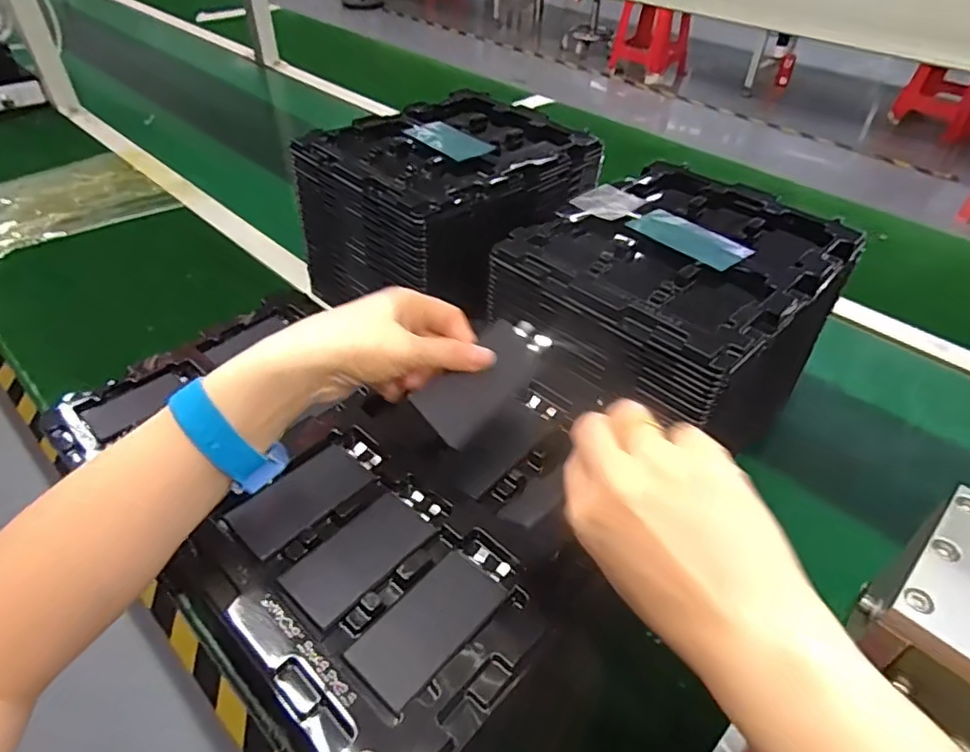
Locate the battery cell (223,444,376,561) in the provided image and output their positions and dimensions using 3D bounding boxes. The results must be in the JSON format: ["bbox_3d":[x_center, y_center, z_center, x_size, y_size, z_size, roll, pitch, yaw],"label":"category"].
[{"bbox_3d":[-0.115,0.076,0.382,0.044,0.004,0.084,31,50,27],"label":"battery cell"}]

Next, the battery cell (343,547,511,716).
[{"bbox_3d":[-0.027,0.131,0.328,0.044,0.006,0.093,31,50,27],"label":"battery cell"}]

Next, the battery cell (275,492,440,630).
[{"bbox_3d":[-0.072,0.103,0.352,0.047,0.004,0.085,31,50,27],"label":"battery cell"}]

